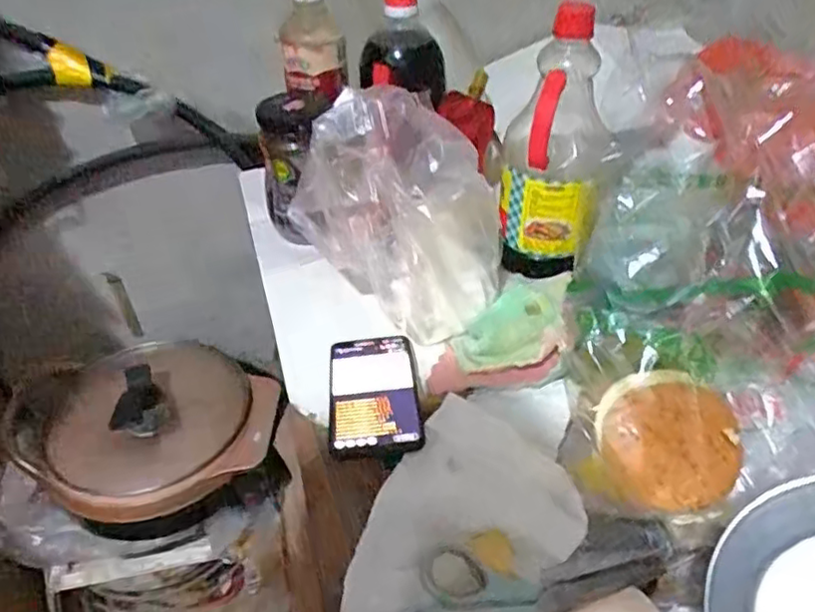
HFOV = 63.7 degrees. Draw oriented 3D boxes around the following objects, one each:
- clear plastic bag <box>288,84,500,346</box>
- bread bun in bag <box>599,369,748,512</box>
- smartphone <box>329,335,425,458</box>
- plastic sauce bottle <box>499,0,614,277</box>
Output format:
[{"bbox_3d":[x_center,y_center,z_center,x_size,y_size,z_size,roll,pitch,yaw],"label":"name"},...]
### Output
[{"bbox_3d":[0.002,-0.072,0.549,0.173,0.206,0.069,-9,41,-10],"label":"clear plastic bag"},{"bbox_3d":[0.186,0.098,0.474,0.094,0.100,0.044,-22,-1,1],"label":"bread bun in bag"},{"bbox_3d":[-0.027,0.069,0.537,0.071,0.016,0.140,-8,29,0],"label":"smartphone"},{"bbox_3d":[0.138,-0.144,0.614,0.090,0.237,0.066,6,41,9],"label":"plastic sauce bottle"}]

